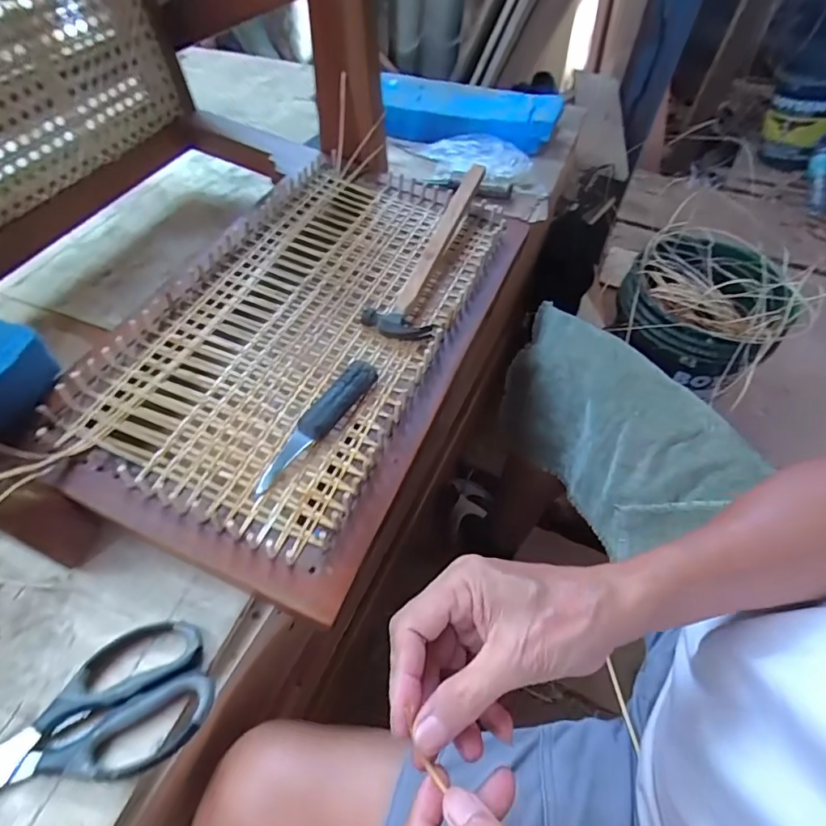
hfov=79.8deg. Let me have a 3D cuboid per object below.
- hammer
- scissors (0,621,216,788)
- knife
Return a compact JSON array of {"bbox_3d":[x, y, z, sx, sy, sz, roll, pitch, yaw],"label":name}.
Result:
[{"bbox_3d":[0.014,-0.166,0.519,0.068,0.034,0.228,14,55,8],"label":"hammer"},{"bbox_3d":[-0.228,0.206,0.302,0.202,0.016,0.080,-24,58,-18],"label":"scissors"},{"bbox_3d":[-0.080,0.006,0.405,0.031,0.016,0.141,26,57,16],"label":"knife"}]

